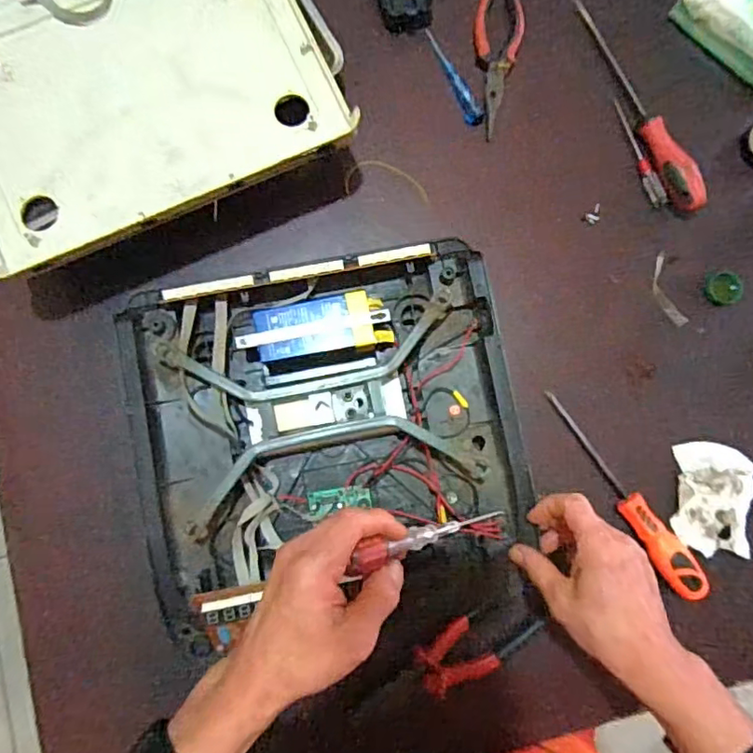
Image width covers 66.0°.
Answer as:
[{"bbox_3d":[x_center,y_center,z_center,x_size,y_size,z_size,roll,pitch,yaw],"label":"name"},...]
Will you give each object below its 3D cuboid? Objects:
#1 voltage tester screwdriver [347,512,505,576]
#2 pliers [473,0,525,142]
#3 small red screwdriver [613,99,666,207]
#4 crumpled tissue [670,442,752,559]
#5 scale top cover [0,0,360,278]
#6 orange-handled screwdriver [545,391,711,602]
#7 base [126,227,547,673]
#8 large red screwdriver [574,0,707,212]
[{"bbox_3d":[0.042,0.118,0.438,0.171,0.018,0.015,-1,82,-48],"label":"voltage tester screwdriver"},{"bbox_3d":[0.123,-0.320,0.592,0.049,0.010,0.153,5,84,-3],"label":"pliers"},{"bbox_3d":[0.268,-0.229,0.594,0.012,0.014,0.118,-22,86,-6],"label":"small red screwdriver"},{"bbox_3d":[0.324,0.116,0.554,0.066,0.031,0.102,10,84,-3],"label":"crumpled tissue"},{"bbox_3d":[-0.230,-0.299,0.512,0.345,0.057,0.356,-25,86,-6],"label":"scale top cover"},{"bbox_3d":[0.238,0.105,0.542,0.037,0.029,0.219,-29,87,-6],"label":"orange-handled screwdriver"},{"bbox_3d":[-0.037,0.072,0.512,0.315,0.052,0.352,-10,85,-5],"label":"base"},{"bbox_3d":[0.269,-0.282,0.590,0.030,0.030,0.252,-22,86,-6],"label":"large red screwdriver"}]

